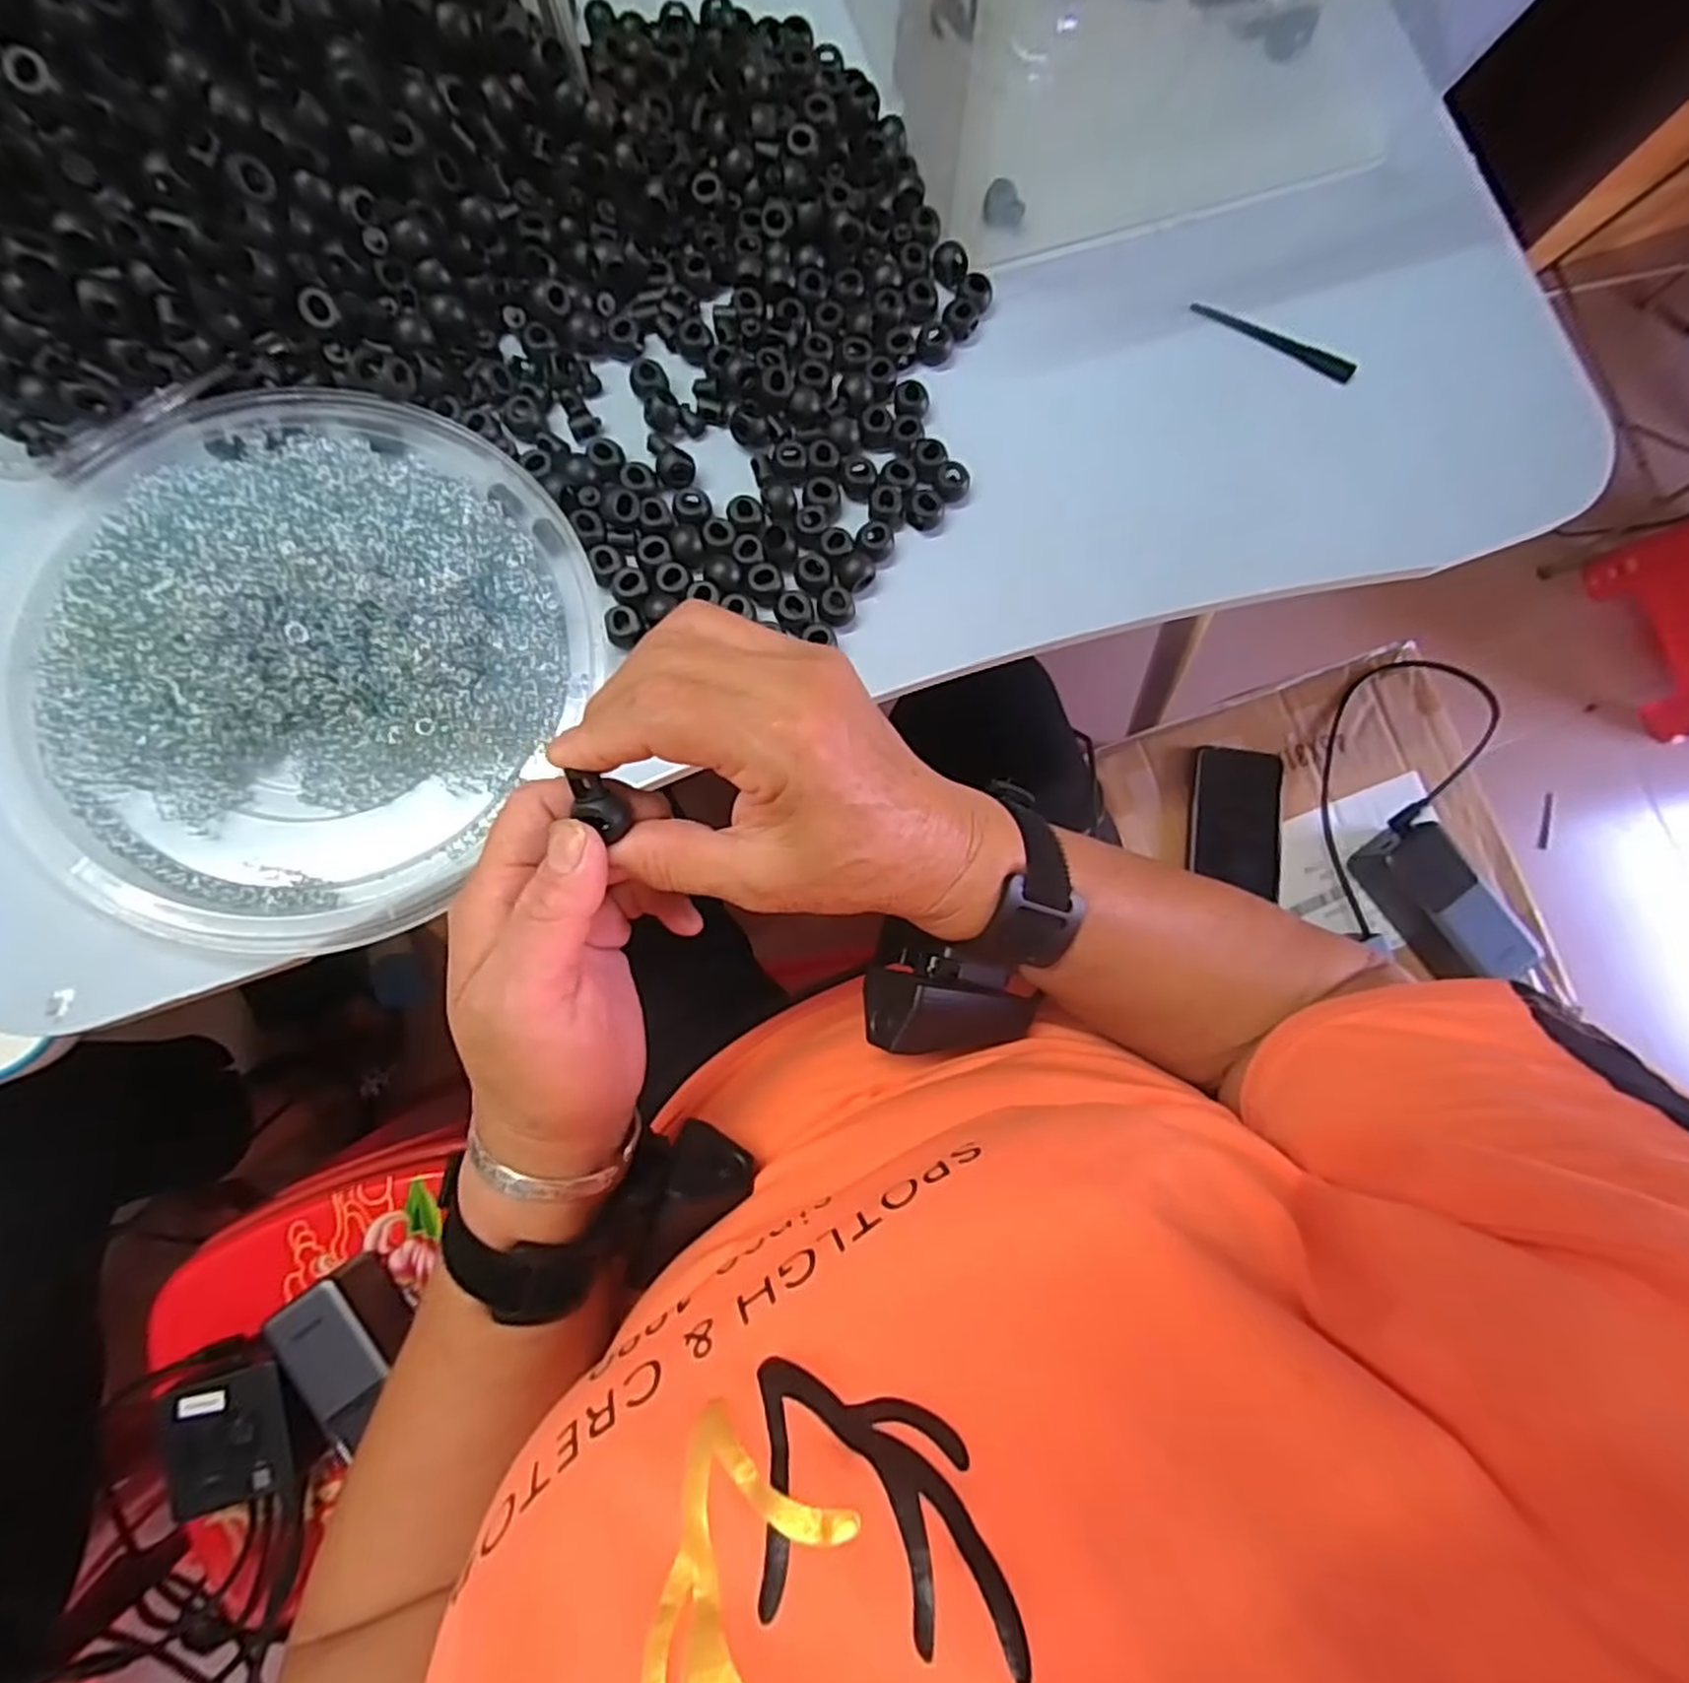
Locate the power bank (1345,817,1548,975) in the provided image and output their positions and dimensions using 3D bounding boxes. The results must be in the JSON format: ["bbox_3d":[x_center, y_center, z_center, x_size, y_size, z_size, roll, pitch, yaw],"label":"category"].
[{"bbox_3d":[0.457,0.050,0.585,0.063,0.044,0.130,-40,87,-8],"label":"power bank"}]

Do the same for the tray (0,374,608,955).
[{"bbox_3d":[-0.229,-0.082,0.303,0.218,0.040,0.230,1,82,-4],"label":"tray"}]

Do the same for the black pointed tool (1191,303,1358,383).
[{"bbox_3d":[0.221,-0.259,0.390,0.088,0.005,0.010,27,81,0],"label":"black pointed tool"}]

